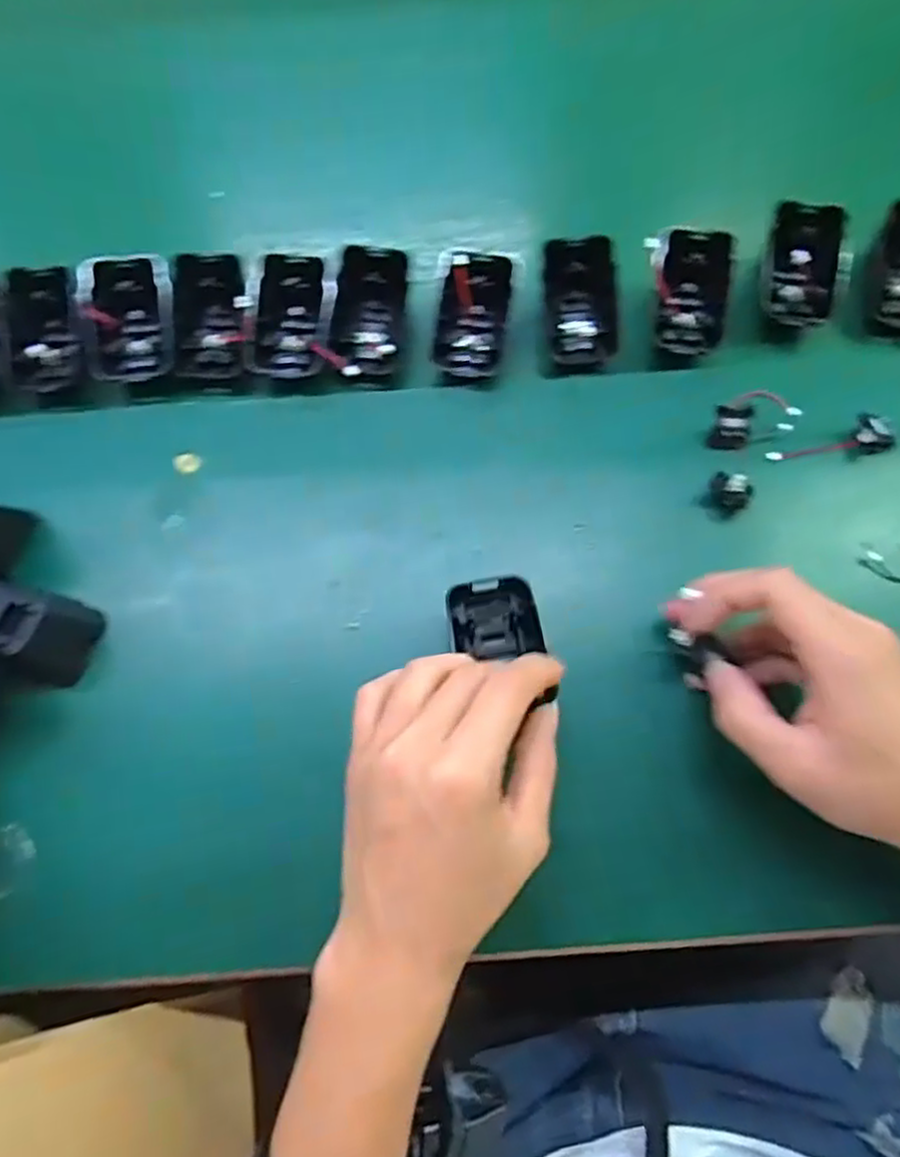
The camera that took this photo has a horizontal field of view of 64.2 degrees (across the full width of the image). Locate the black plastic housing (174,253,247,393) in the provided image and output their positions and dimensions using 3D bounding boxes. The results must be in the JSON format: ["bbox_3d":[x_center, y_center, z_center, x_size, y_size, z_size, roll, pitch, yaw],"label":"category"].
[{"bbox_3d":[-0.138,-0.149,0.419,0.047,0.021,0.075,-1,104,4],"label":"black plastic housing"}]

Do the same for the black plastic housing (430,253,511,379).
[{"bbox_3d":[0.012,-0.153,0.417,0.043,0.037,0.064,7,69,4],"label":"black plastic housing"}]

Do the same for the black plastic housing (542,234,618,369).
[{"bbox_3d":[0.076,-0.161,0.424,0.044,0.021,0.073,-3,105,-7],"label":"black plastic housing"}]

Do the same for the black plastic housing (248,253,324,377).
[{"bbox_3d":[-0.093,-0.151,0.418,0.040,0.033,0.064,5,70,3],"label":"black plastic housing"}]

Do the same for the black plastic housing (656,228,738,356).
[{"bbox_3d":[0.140,-0.167,0.423,0.043,0.022,0.072,8,97,5],"label":"black plastic housing"}]

